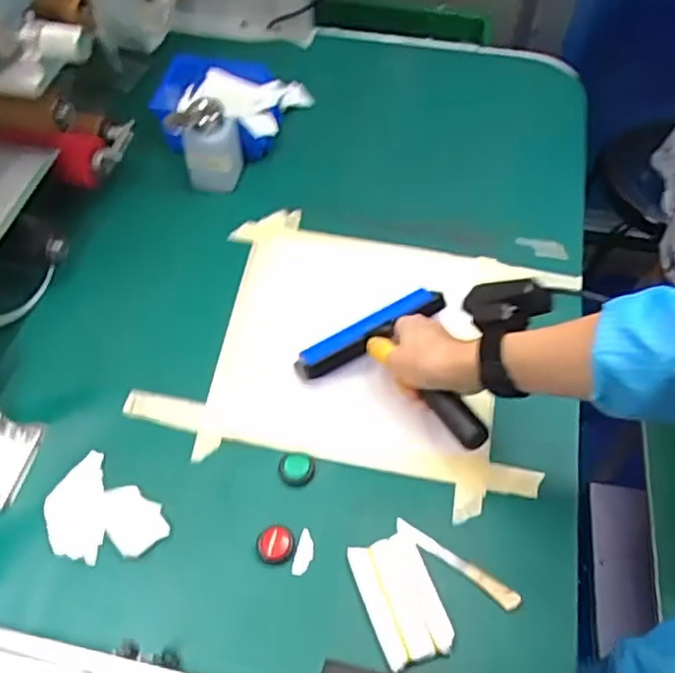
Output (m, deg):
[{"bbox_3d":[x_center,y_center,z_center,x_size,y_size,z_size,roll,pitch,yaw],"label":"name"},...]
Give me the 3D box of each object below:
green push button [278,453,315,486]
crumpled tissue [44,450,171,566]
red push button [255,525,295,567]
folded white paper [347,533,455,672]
[{"bbox_3d":[-0.036,0.117,0.599,0.033,0.011,0.030,-1,51,1],"label":"green push button"},{"bbox_3d":[-0.202,0.154,0.571,0.105,0.008,0.077,32,58,24],"label":"crumpled tissue"},{"bbox_3d":[-0.053,0.176,0.567,0.031,0.008,0.032,-1,51,1],"label":"red push button"},{"bbox_3d":[0.052,0.208,0.539,0.056,0.005,0.095,-17,53,-12],"label":"folded white paper"}]

